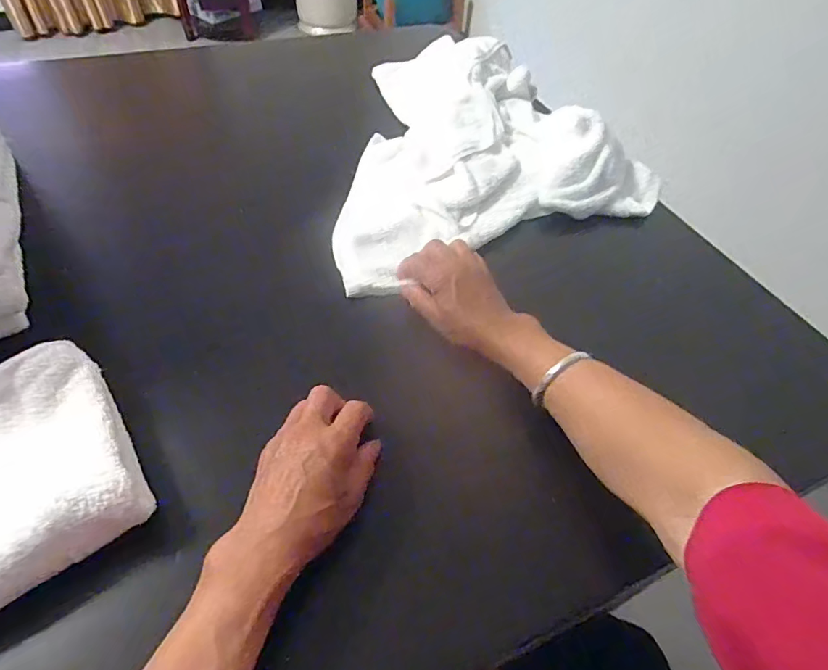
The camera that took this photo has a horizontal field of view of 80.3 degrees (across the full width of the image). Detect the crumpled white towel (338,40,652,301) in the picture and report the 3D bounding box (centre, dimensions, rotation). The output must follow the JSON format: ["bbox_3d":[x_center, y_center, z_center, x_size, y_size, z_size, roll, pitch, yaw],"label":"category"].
[{"bbox_3d":[0.044,-0.271,0.656,0.419,0.069,0.412,-19,54,-18],"label":"crumpled white towel"}]

